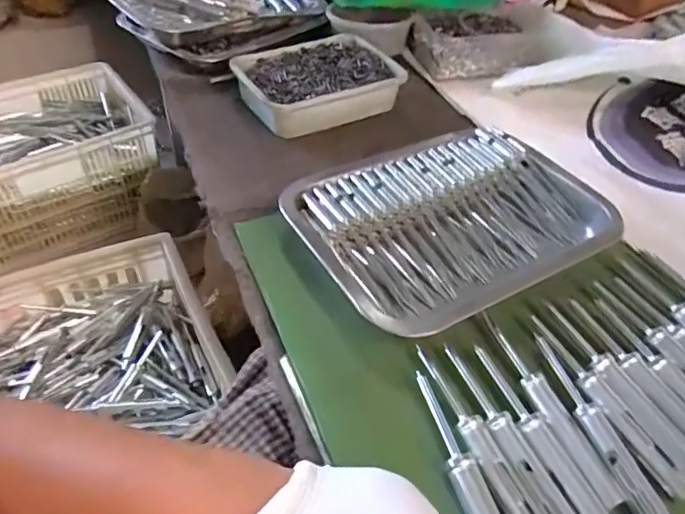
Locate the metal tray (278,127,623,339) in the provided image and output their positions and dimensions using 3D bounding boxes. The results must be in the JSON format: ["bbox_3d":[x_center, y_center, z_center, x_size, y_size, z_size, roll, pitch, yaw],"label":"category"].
[{"bbox_3d":[0.094,-0.033,0.458,0.254,0.037,0.193,-22,53,-23],"label":"metal tray"}]

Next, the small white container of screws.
[{"bbox_3d":[-0.028,-0.201,0.609,0.180,0.042,0.122,-21,53,-22],"label":"small white container of screws"}]

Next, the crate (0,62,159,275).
[{"bbox_3d":[-0.669,-0.206,1.158,0.474,0.222,0.344,-21,53,-23],"label":"crate"}]

